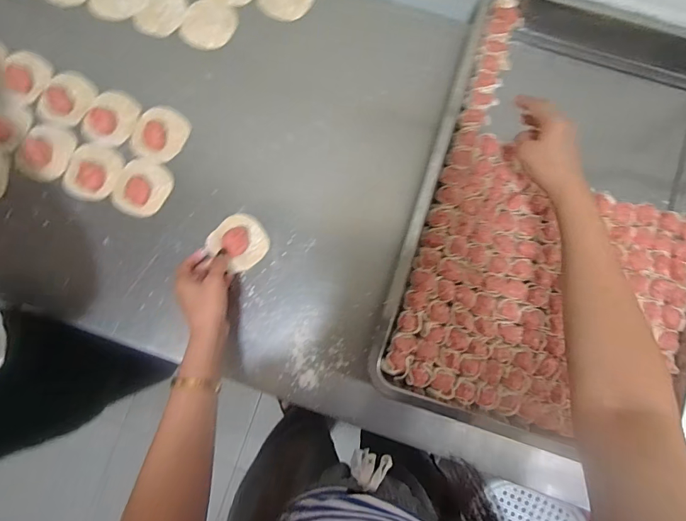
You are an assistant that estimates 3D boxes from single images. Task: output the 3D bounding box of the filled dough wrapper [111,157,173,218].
[{"bbox_3d":[-0.288,-0.104,0.565,0.075,0.008,0.081,22,83,4],"label":"filled dough wrapper"}]

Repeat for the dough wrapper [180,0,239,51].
[{"bbox_3d":[-0.204,-0.360,0.603,0.079,0.004,0.083,0,82,1],"label":"dough wrapper"}]

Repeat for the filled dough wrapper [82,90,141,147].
[{"bbox_3d":[-0.340,-0.210,0.581,0.069,0.011,0.084,28,84,4],"label":"filled dough wrapper"}]

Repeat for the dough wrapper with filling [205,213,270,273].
[{"bbox_3d":[-0.144,-0.026,0.543,0.074,0.024,0.074,0,84,-2],"label":"dough wrapper with filling"}]

